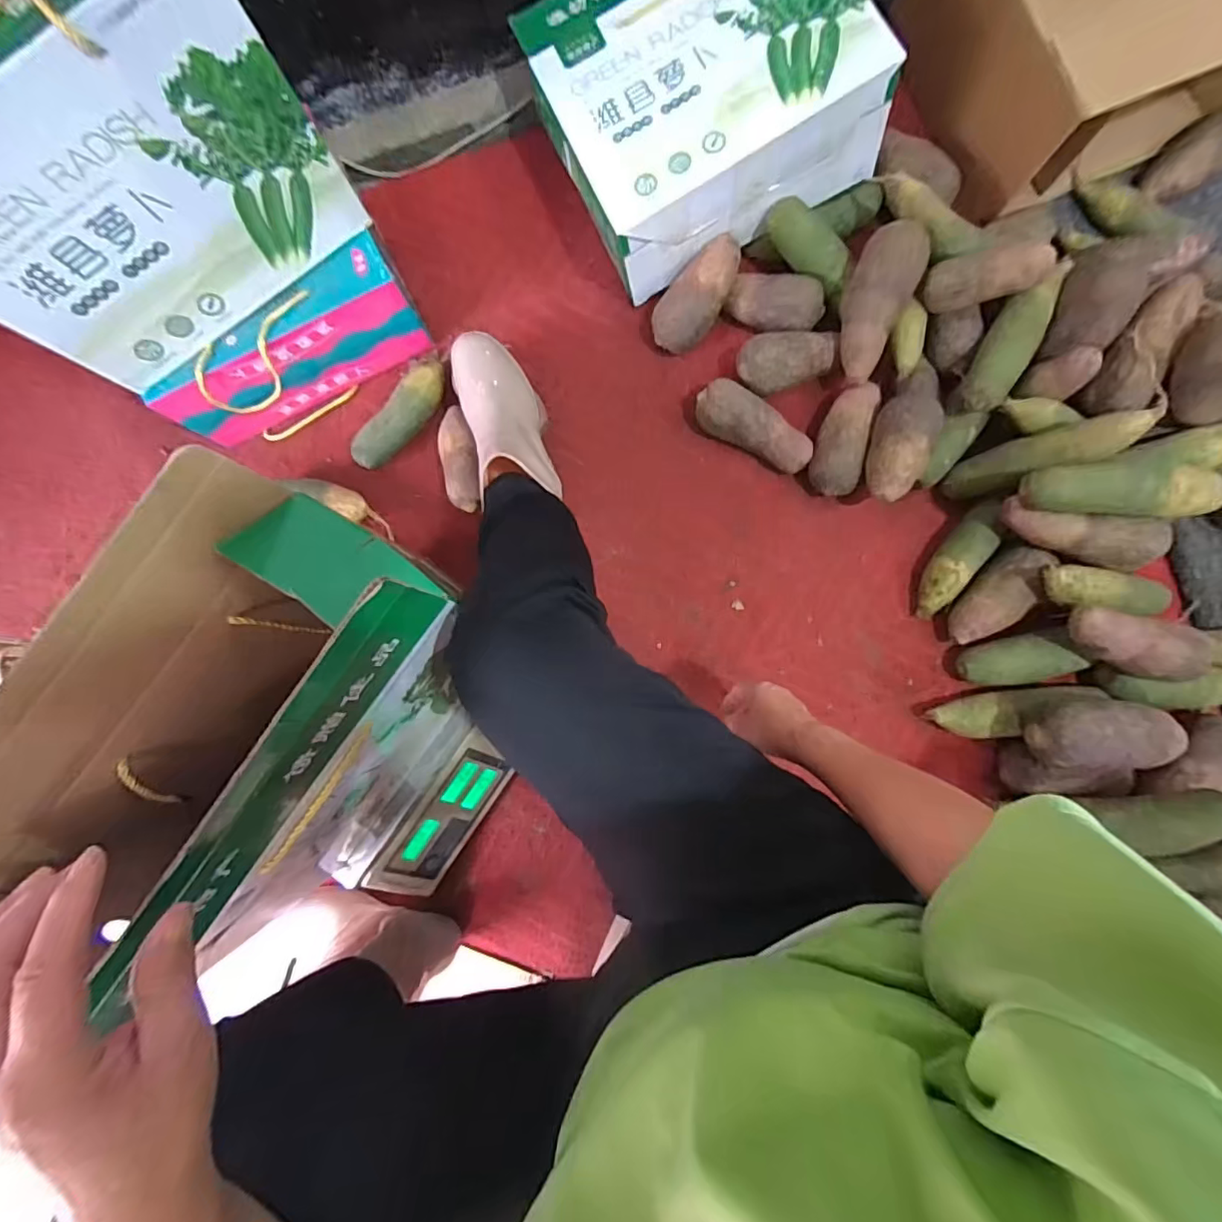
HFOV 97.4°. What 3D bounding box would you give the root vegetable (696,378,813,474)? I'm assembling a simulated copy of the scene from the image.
[{"bbox_3d":[0.189,-0.243,0.714,0.165,0.062,0.064,31,88,4],"label":"root vegetable"}]

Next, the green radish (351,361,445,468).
[{"bbox_3d":[-0.290,-0.269,0.744,0.058,0.047,0.174,41,88,5],"label":"green radish"}]

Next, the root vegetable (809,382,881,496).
[{"bbox_3d":[0.301,-0.223,0.704,0.064,0.050,0.151,16,87,3],"label":"root vegetable"}]

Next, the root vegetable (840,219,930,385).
[{"bbox_3d":[0.332,-0.380,0.672,0.081,0.070,0.172,12,117,3],"label":"root vegetable"}]

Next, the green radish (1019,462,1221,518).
[{"bbox_3d":[0.556,-0.131,0.577,0.191,0.050,0.050,6,86,3],"label":"green radish"}]

